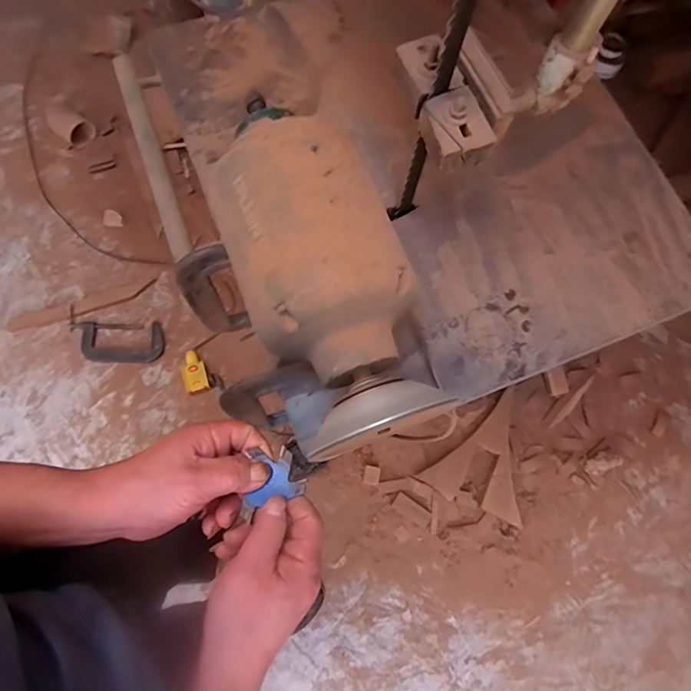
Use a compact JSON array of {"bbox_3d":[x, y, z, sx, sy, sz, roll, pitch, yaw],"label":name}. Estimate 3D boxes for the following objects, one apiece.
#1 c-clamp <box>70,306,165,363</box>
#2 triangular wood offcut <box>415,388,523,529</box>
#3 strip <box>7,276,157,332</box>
[{"bbox_3d":[-0.673,-0.025,1.388,0.275,0.038,0.150,3,73,-1],"label":"c-clamp"},{"bbox_3d":[0.427,0.346,1.325,0.365,0.037,0.271,-39,78,-13],"label":"triangular wood offcut"},{"bbox_3d":[-0.778,-0.120,1.402,0.410,0.013,0.053,-18,72,-11],"label":"strip"}]

